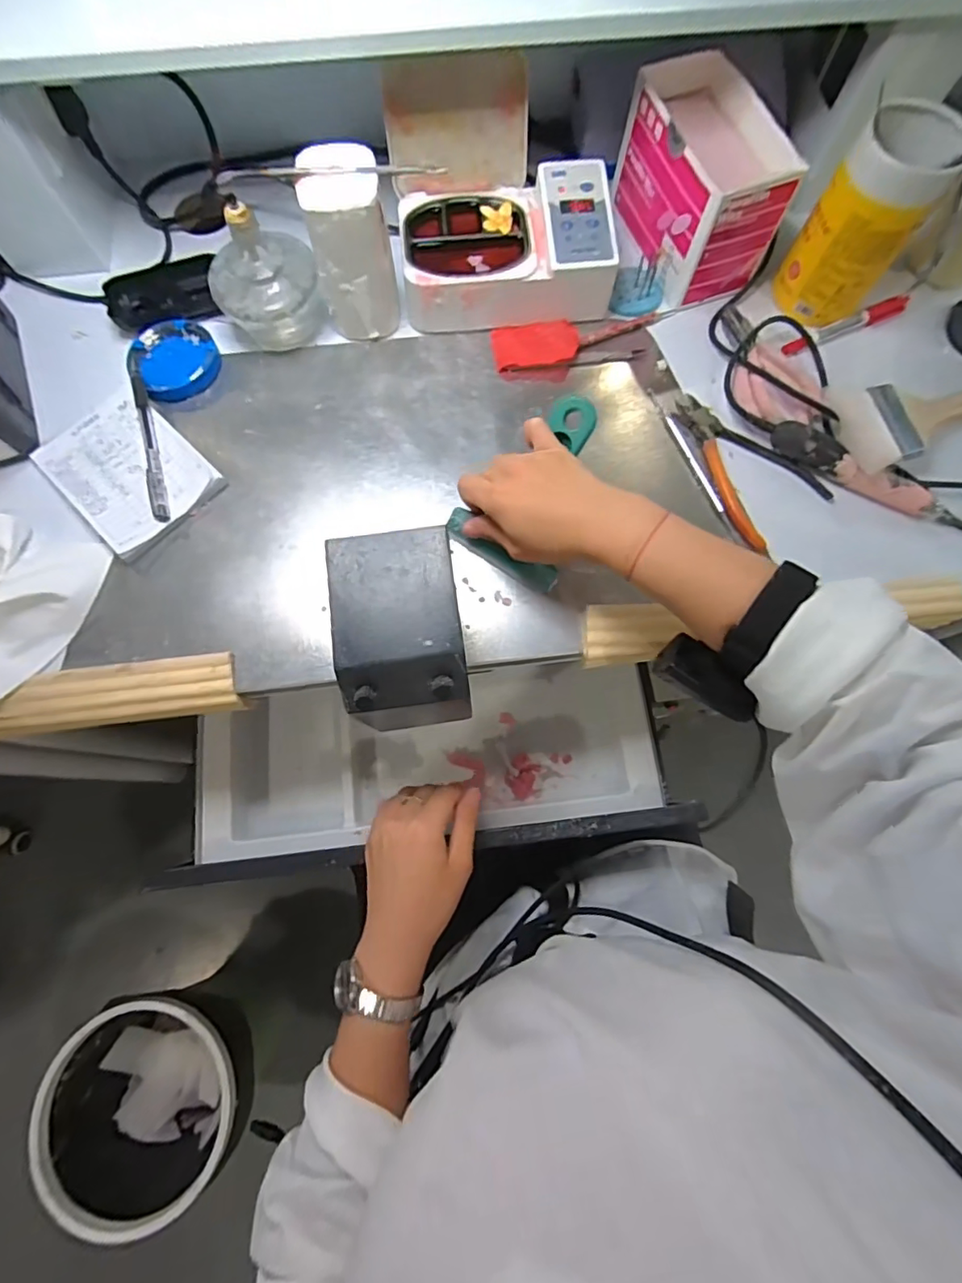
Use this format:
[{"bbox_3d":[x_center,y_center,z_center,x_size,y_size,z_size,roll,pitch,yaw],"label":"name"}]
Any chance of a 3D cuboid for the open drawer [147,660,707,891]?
[{"bbox_3d":[-0.048,0.118,0.532,0.457,0.097,0.188,-4,74,-1],"label":"open drawer"}]

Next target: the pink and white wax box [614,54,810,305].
[{"bbox_3d":[0.197,-0.418,0.484,0.092,0.085,0.163,-17,75,-5],"label":"pink and white wax box"}]

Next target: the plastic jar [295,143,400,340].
[{"bbox_3d":[-0.106,-0.328,0.451,0.059,0.124,0.055,0,74,0],"label":"plastic jar"}]

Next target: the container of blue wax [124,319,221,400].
[{"bbox_3d":[-0.279,-0.259,0.490,0.076,0.020,0.070,0,74,0],"label":"container of blue wax"}]

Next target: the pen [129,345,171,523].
[{"bbox_3d":[-0.287,-0.184,0.462,0.014,0.007,0.178,-15,75,-4],"label":"pen"}]

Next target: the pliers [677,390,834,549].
[{"bbox_3d":[0.216,-0.151,0.469,0.085,0.014,0.149,-42,78,-11],"label":"pliers"}]

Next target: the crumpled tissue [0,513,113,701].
[{"bbox_3d":[-0.393,-0.036,0.422,0.153,0.025,0.131,16,75,4],"label":"crumpled tissue"}]

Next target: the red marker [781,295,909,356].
[{"bbox_3d":[0.344,-0.299,0.503,0.134,0.015,0.015,-25,76,-7],"label":"red marker"}]

